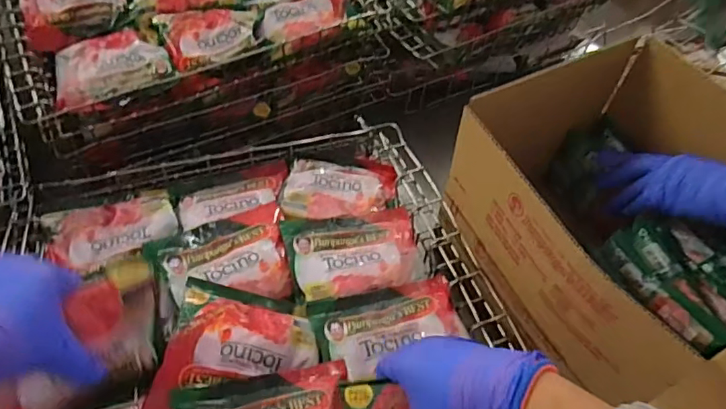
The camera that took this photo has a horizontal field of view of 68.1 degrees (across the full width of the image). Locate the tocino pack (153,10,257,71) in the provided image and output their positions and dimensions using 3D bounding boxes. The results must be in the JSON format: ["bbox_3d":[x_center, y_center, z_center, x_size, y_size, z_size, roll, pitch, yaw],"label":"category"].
[{"bbox_3d":[-0.193,-0.216,0.684,0.114,0.024,0.091,-16,54,-17],"label":"tocino pack"}]

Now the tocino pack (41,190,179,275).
[{"bbox_3d":[-0.272,0.027,0.590,0.128,0.017,0.090,-21,56,-21],"label":"tocino pack"}]

